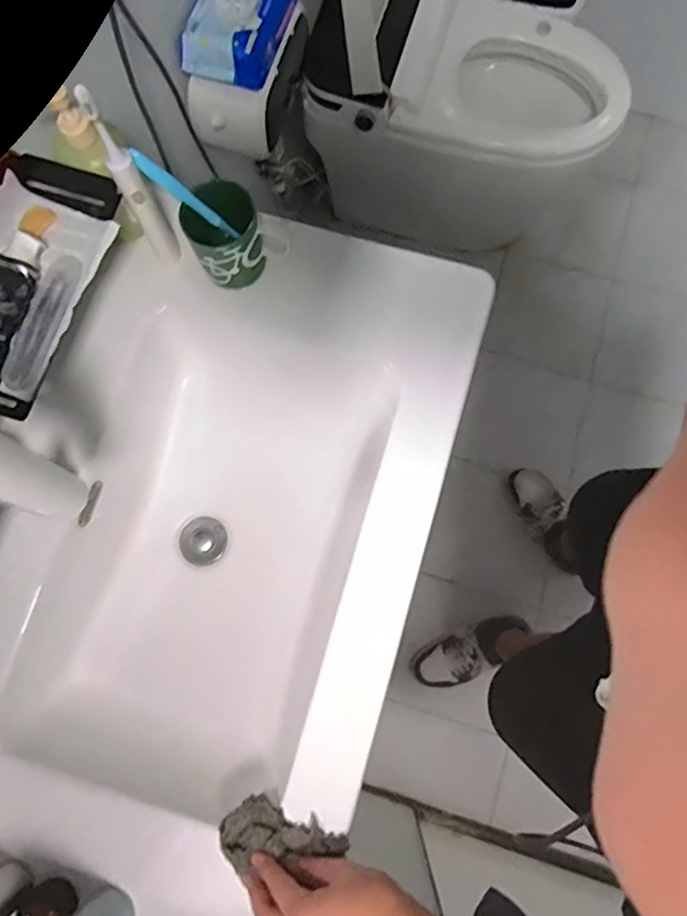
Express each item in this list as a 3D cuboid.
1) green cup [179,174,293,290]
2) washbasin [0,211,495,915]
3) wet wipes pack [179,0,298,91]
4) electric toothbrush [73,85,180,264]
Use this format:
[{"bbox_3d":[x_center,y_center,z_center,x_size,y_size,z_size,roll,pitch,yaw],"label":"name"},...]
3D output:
[{"bbox_3d":[-0.128,-0.245,0.649,0.089,0.092,0.082,-28,79,-6],"label":"green cup"},{"bbox_3d":[-0.146,0.086,0.710,0.453,0.197,0.712,16,78,4],"label":"washbasin"},{"bbox_3d":[-0.143,-0.612,0.793,0.118,0.060,0.181,18,78,4],"label":"wet wipes pack"},{"bbox_3d":[-0.208,-0.268,0.569,0.026,0.216,0.032,-31,79,-6],"label":"electric toothbrush"}]

